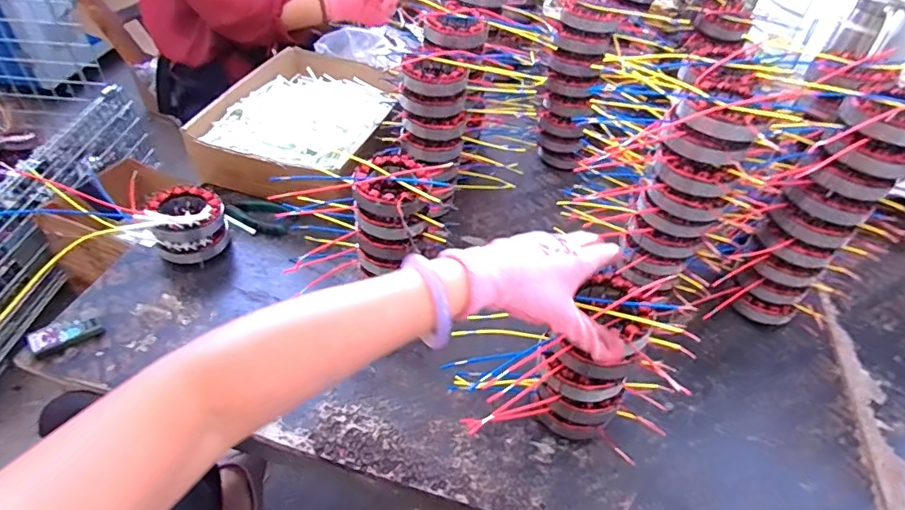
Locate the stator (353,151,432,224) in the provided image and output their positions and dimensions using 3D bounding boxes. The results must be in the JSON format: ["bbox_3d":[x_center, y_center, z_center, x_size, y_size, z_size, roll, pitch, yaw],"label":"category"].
[{"bbox_3d":[-0.063,-0.078,0.577,0.085,0.039,0.092,3,45,-3],"label":"stator"}]

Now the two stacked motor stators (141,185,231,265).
[{"bbox_3d":[-0.342,-0.039,0.664,0.087,0.078,0.083,-23,51,-26],"label":"two stacked motor stators"}]

